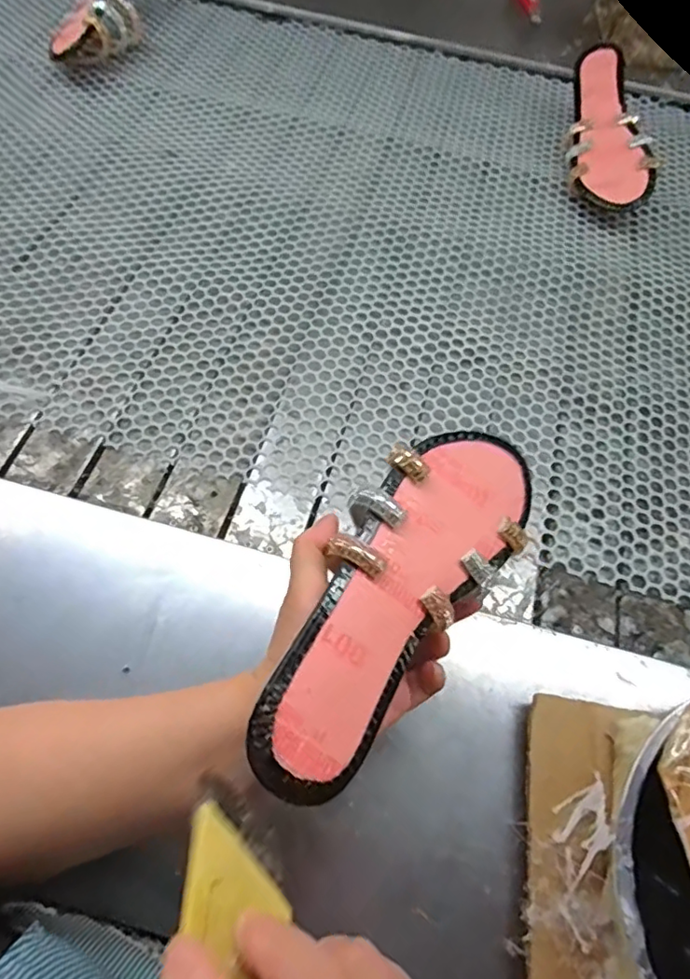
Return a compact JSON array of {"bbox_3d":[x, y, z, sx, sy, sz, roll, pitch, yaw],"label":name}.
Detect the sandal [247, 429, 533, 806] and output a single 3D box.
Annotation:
[{"bbox_3d":[0.030,0.049,0.314,0.087,0.032,0.231,42,60,-3],"label":"sandal"}]

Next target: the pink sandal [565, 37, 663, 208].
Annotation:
[{"bbox_3d":[0.321,-0.454,0.695,0.087,0.049,0.234,-1,78,-4],"label":"pink sandal"}]

